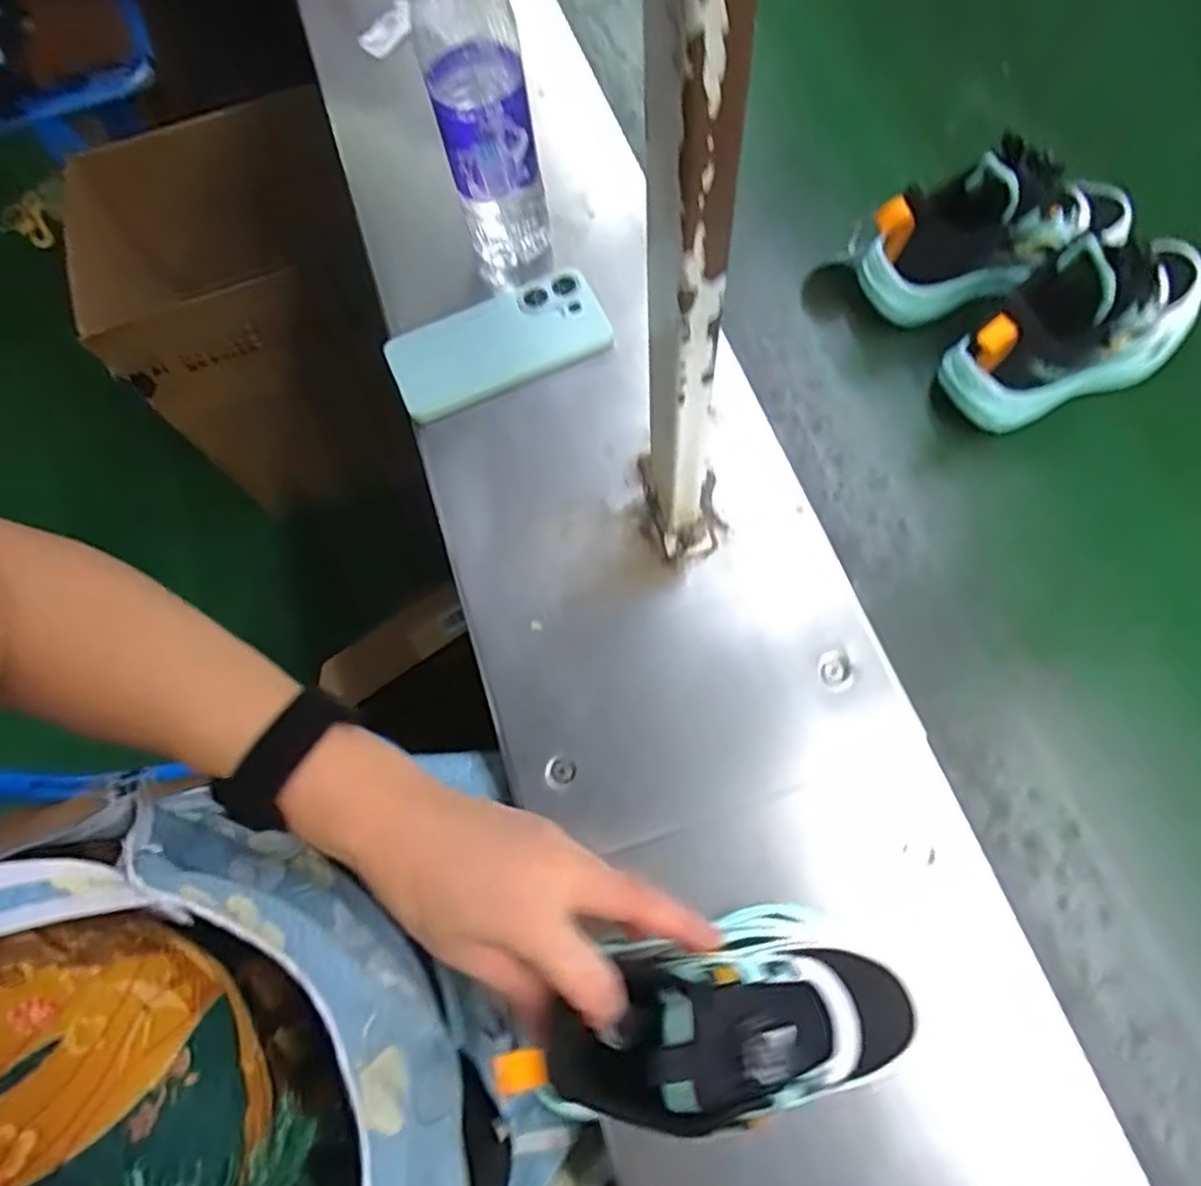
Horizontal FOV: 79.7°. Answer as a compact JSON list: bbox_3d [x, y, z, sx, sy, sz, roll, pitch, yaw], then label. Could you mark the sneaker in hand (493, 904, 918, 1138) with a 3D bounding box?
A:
[{"bbox_3d":[0.060,0.186,0.317,0.180,0.069,0.072,-7,68,-13],"label":"sneaker in hand"}]

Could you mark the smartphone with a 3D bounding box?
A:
[{"bbox_3d":[-0.077,-0.189,0.539,0.160,0.011,0.078,-23,79,-5],"label":"smartphone"}]

